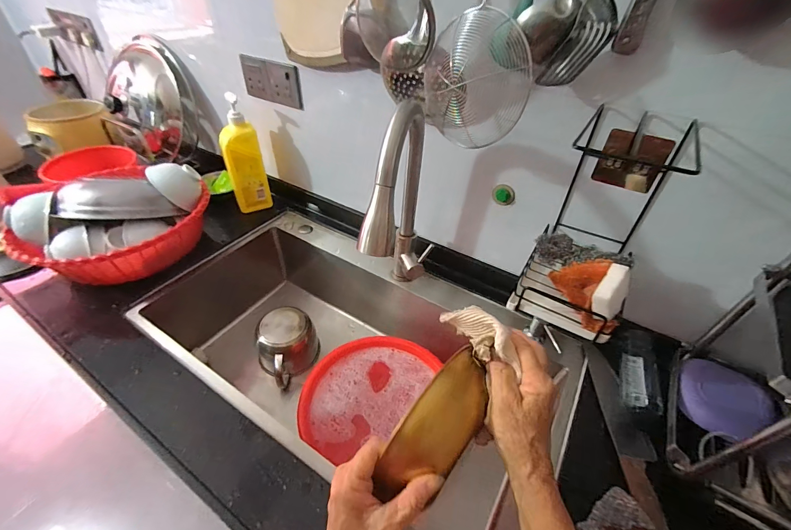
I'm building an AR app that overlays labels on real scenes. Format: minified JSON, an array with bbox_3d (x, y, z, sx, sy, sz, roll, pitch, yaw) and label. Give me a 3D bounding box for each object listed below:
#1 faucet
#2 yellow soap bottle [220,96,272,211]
[{"bbox_3d":[0.013,-0.069,0.570,0.070,0.343,0.225,13,43,10],"label":"faucet"},{"bbox_3d":[-0.371,-0.257,0.852,0.085,0.262,0.061,-21,47,-24],"label":"yellow soap bottle"}]

